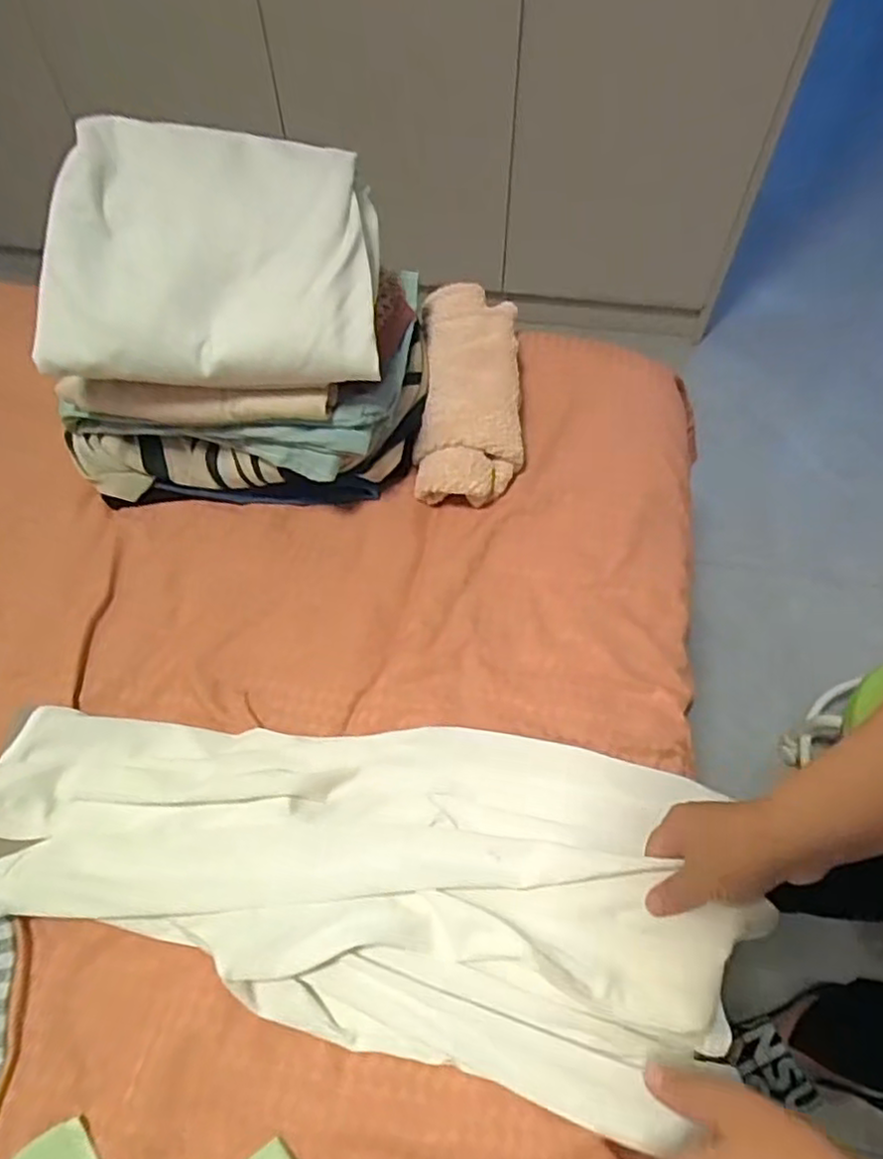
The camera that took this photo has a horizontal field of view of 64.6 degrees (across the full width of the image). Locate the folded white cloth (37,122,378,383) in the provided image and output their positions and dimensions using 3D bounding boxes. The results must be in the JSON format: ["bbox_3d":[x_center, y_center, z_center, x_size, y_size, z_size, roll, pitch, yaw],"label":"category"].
[{"bbox_3d":[-0.176,-0.270,0.552,0.243,0.037,0.219,0,79,-7],"label":"folded white cloth"}]

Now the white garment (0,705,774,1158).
[{"bbox_3d":[-0.065,0.203,0.507,0.554,0.046,0.224,11,60,5],"label":"white garment"}]

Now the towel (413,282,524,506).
[{"bbox_3d":[0.027,-0.191,0.705,0.102,0.061,0.243,0,60,1],"label":"towel"}]

